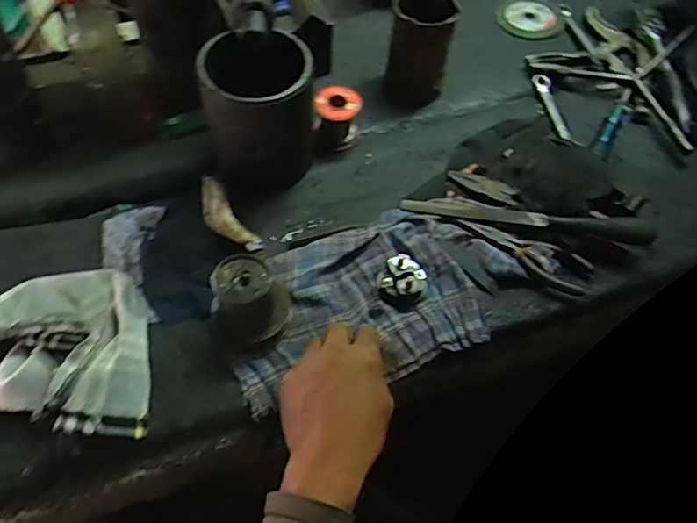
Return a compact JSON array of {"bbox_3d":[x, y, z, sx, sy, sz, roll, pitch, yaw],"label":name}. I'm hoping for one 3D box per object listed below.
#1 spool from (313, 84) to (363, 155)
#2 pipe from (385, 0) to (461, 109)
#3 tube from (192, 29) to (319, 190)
[{"bbox_3d":[-0.013,-0.163,0.632,0.053,0.058,0.049,1,56,-2],"label":"spool"},{"bbox_3d":[0.084,-0.253,0.655,0.068,0.127,0.061,7,56,2],"label":"pipe"},{"bbox_3d":[-0.089,-0.152,0.569,0.111,0.141,0.092,-3,57,-5],"label":"tube"}]

